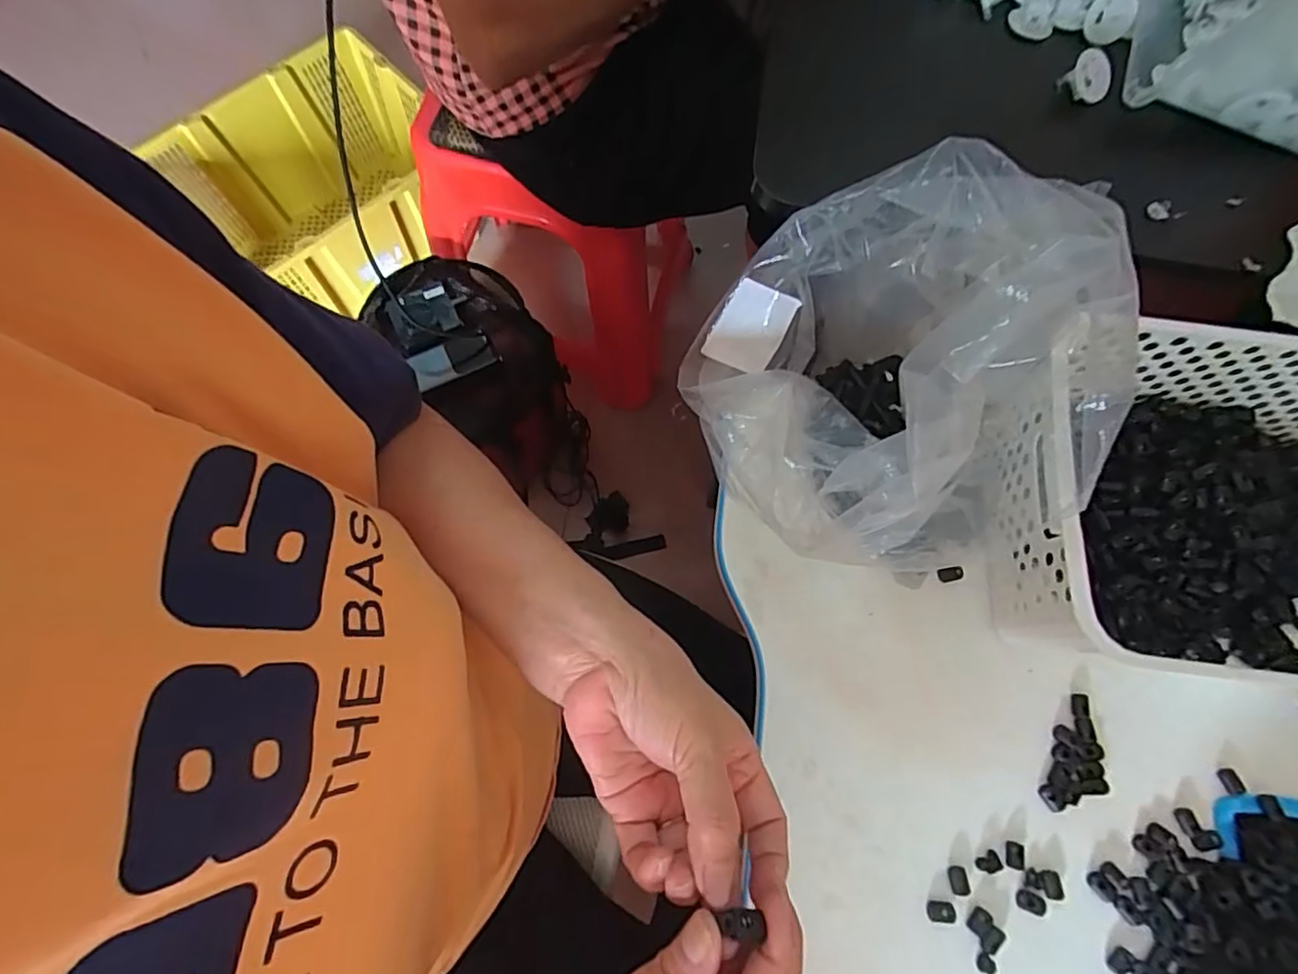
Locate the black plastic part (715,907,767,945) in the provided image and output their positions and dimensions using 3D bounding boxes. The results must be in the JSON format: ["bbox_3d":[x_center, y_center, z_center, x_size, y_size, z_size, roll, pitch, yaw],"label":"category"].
[{"bbox_3d":[0.035,0.167,0.236,0.019,0.007,0.009,-4,73,-3],"label":"black plastic part"}]

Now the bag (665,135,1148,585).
[{"bbox_3d":[0.128,-0.067,0.358,0.168,0.186,0.212,-10,73,-5],"label":"bag"}]

